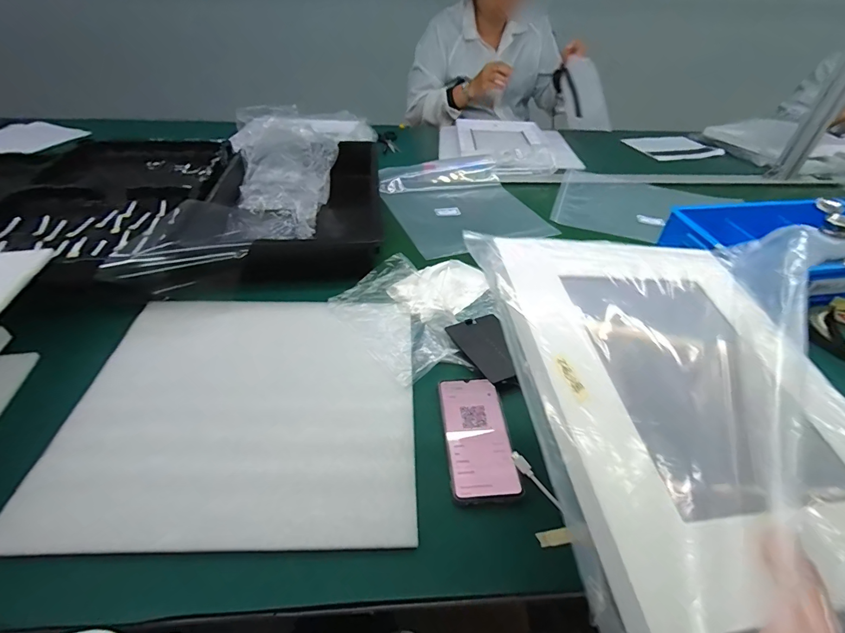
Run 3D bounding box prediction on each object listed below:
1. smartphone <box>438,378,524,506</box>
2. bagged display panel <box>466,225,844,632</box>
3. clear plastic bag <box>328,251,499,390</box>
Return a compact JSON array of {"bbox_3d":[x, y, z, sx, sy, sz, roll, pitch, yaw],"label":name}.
[{"bbox_3d":[0.059,0.127,0.442,0.071,0.007,0.148,-2,42,-5],"label":"smartphone"},{"bbox_3d":[0.216,0.057,0.288,0.280,0.038,0.364,-7,48,-7],"label":"bagged display panel"},{"bbox_3d":[0.010,-0.015,0.584,0.229,0.049,0.190,-25,48,-27],"label":"clear plastic bag"}]

